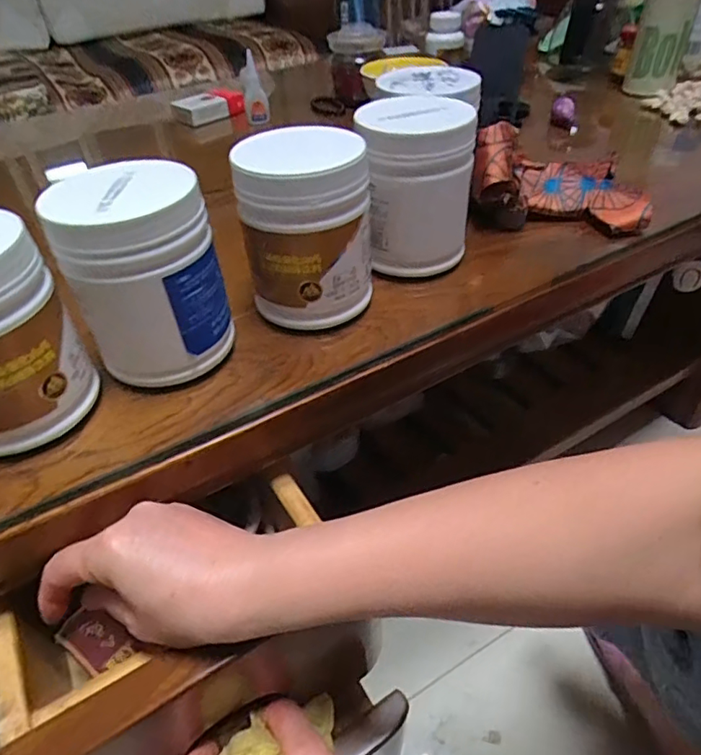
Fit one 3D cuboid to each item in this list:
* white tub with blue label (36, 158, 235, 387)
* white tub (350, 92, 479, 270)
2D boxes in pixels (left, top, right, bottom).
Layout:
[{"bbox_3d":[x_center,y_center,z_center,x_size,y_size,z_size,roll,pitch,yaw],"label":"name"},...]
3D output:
[{"bbox_3d":[-0.124,-0.064,0.336,0.084,0.113,0.080,-9,42,-5],"label":"white tub with blue label"},{"bbox_3d":[0.048,-0.151,0.424,0.079,0.111,0.083,-2,42,2],"label":"white tub"}]

